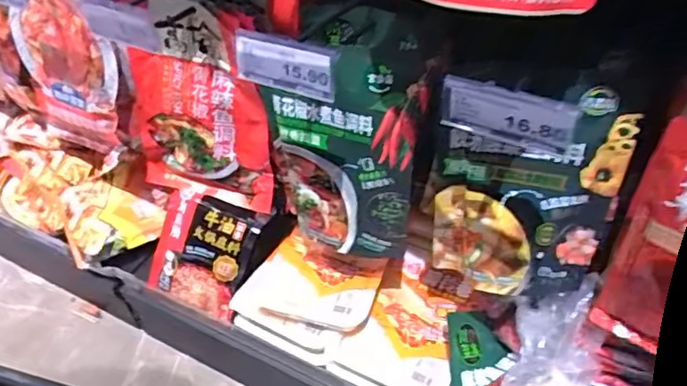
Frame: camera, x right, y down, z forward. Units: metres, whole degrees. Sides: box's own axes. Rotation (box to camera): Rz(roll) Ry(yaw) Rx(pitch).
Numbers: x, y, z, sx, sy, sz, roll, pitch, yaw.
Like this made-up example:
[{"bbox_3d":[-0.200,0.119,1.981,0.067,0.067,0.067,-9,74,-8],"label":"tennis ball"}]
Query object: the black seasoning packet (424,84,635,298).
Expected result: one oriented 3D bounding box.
[{"bbox_3d":[0.196,0.009,0.612,0.198,0.261,0.057,6,28,9],"label":"black seasoning packet"}]

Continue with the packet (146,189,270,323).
[{"bbox_3d":[-0.207,0.086,0.824,0.152,0.159,0.024,19,4,21],"label":"packet"}]

